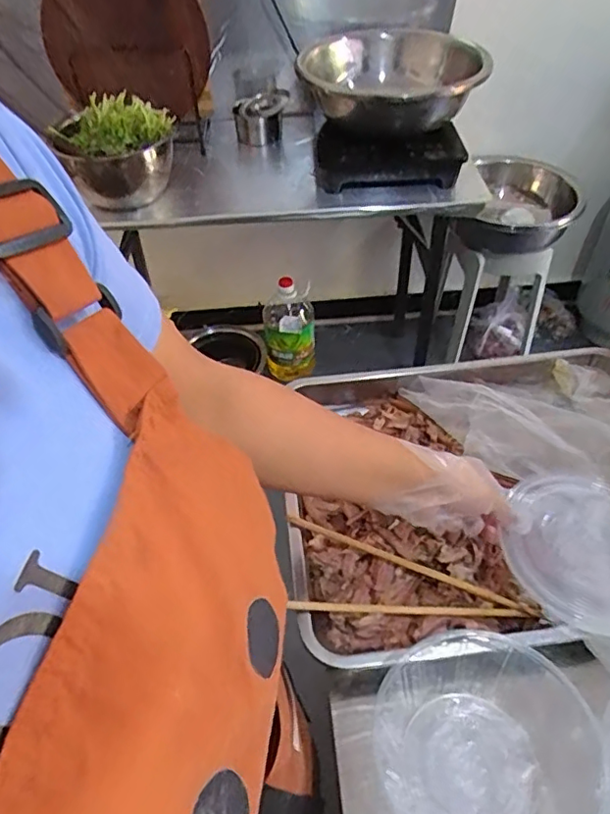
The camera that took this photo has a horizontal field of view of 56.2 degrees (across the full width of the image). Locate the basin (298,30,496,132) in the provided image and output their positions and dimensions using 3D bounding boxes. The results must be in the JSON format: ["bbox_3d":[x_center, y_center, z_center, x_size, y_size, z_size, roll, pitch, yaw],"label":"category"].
[{"bbox_3d":[0.198,-0.761,1.331,0.396,0.124,0.396,-6,48,-2],"label":"basin"}]

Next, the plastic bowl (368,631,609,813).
[{"bbox_3d":[0.148,0.265,0.440,0.181,0.067,0.155,-3,48,1],"label":"plastic bowl"}]

